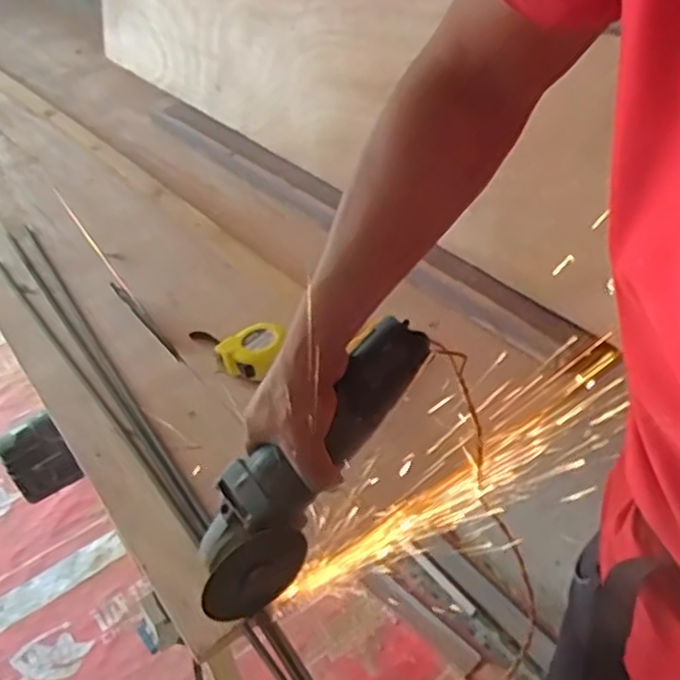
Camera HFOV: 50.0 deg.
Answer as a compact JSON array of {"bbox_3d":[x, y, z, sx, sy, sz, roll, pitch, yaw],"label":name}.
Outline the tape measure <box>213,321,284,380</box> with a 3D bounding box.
[{"bbox_3d":[-0.096,0.013,0.833,0.069,0.044,0.067,-5,41,4],"label":"tape measure"}]

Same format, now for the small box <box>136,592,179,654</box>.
[{"bbox_3d":[-0.174,0.267,0.682,0.027,0.043,0.038,-33,46,-26],"label":"small box"}]

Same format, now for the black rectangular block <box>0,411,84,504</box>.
[{"bbox_3d":[-0.382,0.153,0.924,0.075,0.075,0.081,-36,48,-29],"label":"black rectangular block"}]

